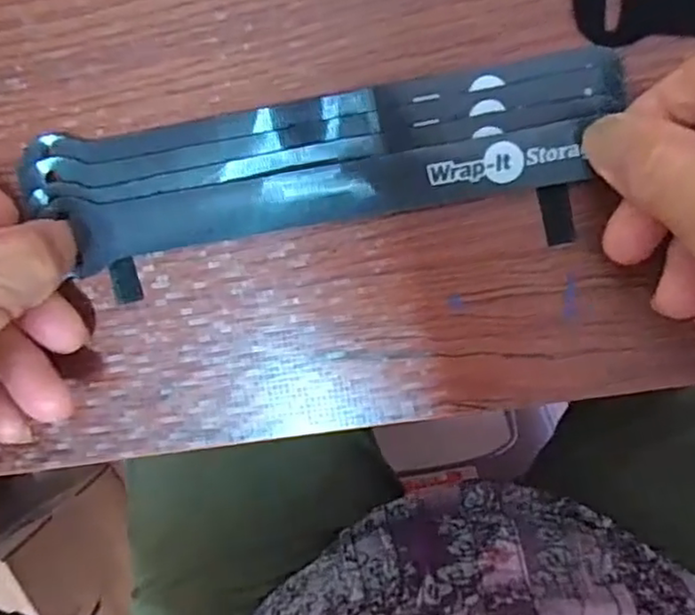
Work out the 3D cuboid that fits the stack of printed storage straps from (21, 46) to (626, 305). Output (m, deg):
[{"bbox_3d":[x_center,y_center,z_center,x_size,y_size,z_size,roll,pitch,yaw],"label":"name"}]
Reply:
[{"bbox_3d":[-0.007,-0.042,0.220,0.189,0.012,0.055,-8,98,5],"label":"stack of printed storage straps"}]

